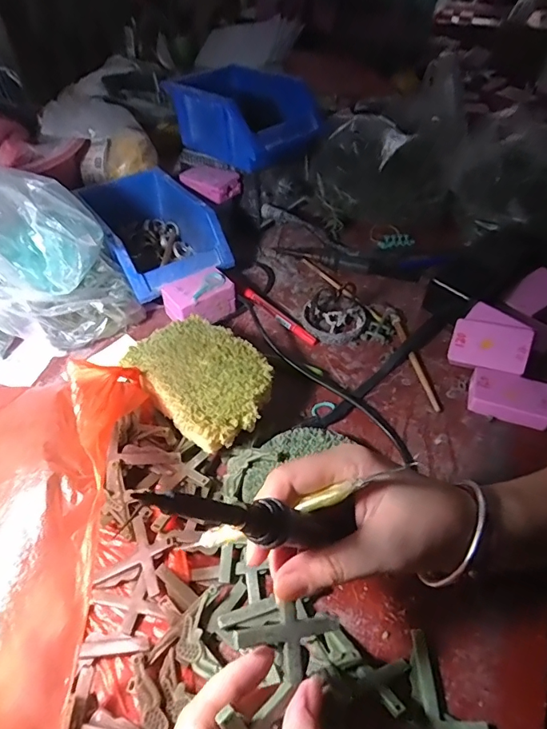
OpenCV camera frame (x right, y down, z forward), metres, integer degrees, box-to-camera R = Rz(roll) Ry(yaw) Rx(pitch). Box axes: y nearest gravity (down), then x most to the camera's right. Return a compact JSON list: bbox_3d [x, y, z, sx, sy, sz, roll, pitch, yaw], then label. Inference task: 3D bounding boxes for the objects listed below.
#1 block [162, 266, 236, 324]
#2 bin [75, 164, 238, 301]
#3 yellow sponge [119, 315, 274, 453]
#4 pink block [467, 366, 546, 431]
[{"bbox_3d":[-0.082,-0.070,0.505,0.073,0.042,0.054,-28,54,-24],"label":"block"},{"bbox_3d":[-0.147,-0.161,0.557,0.123,0.070,0.197,-25,53,-22],"label":"bin"},{"bbox_3d":[-0.062,0.012,0.397,0.095,0.038,0.134,-34,56,-28],"label":"yellow sponge"},{"bbox_3d":[0.221,0.031,0.430,0.069,0.022,0.044,18,50,15],"label":"pink block"}]

